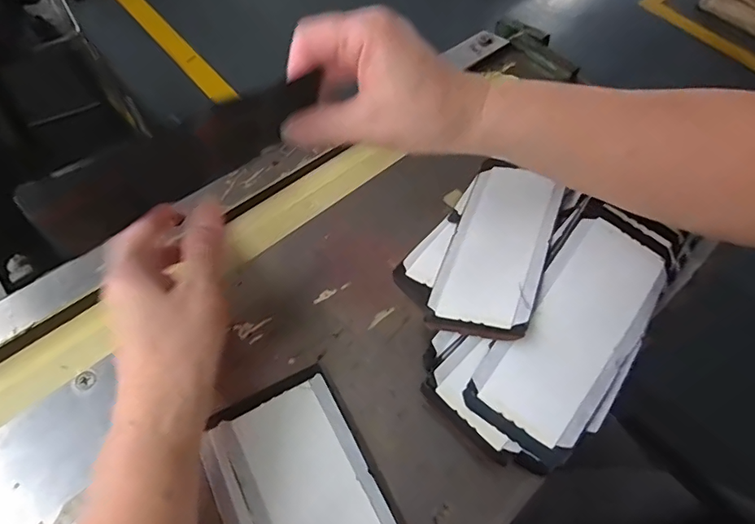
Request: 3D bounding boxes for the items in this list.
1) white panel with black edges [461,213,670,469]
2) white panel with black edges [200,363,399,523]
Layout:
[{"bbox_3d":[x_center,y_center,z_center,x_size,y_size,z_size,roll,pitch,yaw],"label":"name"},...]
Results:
[{"bbox_3d":[0.125,0.043,0.306,0.068,0.011,0.156,34,76,16],"label":"white panel with black edges"},{"bbox_3d":[-0.040,0.139,0.268,0.083,0.009,0.144,-24,63,-17],"label":"white panel with black edges"}]

